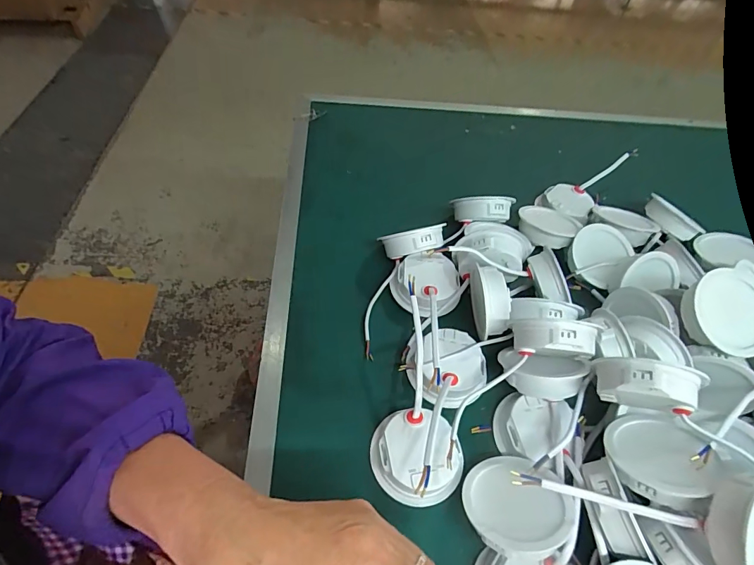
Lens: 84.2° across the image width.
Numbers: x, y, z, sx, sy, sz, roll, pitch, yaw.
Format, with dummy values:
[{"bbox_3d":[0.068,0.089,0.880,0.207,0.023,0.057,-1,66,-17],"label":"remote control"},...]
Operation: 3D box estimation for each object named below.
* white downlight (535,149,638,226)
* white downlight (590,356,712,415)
[{"bbox_3d":[0.269,-0.131,0.543,0.065,0.043,0.155,35,57,20],"label":"white downlight"},{"bbox_3d":[0.187,0.077,0.297,0.062,0.055,0.025,17,53,7],"label":"white downlight"}]

